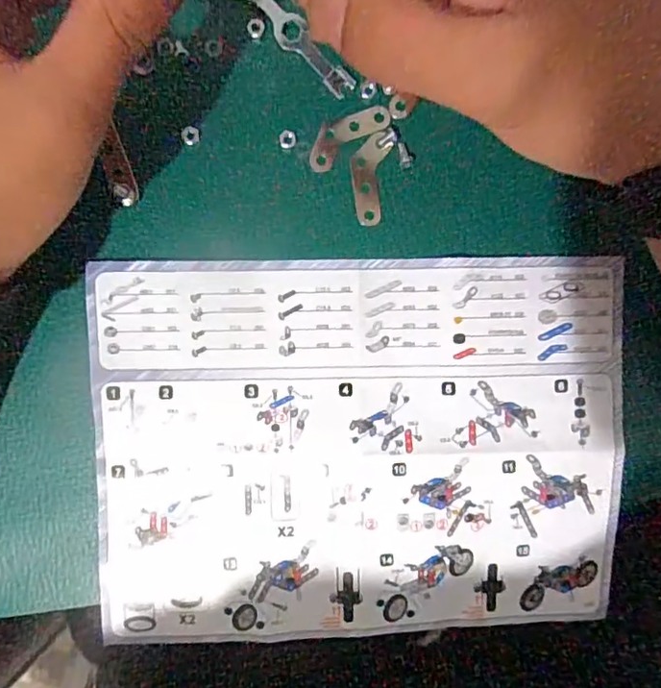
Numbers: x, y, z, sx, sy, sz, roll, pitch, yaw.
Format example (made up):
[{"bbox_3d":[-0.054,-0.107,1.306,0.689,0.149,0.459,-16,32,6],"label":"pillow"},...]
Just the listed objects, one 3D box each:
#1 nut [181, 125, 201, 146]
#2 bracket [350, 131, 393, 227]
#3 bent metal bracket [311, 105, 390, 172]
[{"bbox_3d":[-0.058,-0.086,0.226,0.008,0.004,0.007,-34,94,1],"label":"nut"},{"bbox_3d":[0.016,-0.069,0.228,0.015,0.004,0.038,8,94,-2],"label":"bracket"},{"bbox_3d":[0.007,-0.087,0.226,0.037,0.004,0.014,-34,94,1],"label":"bent metal bracket"}]

